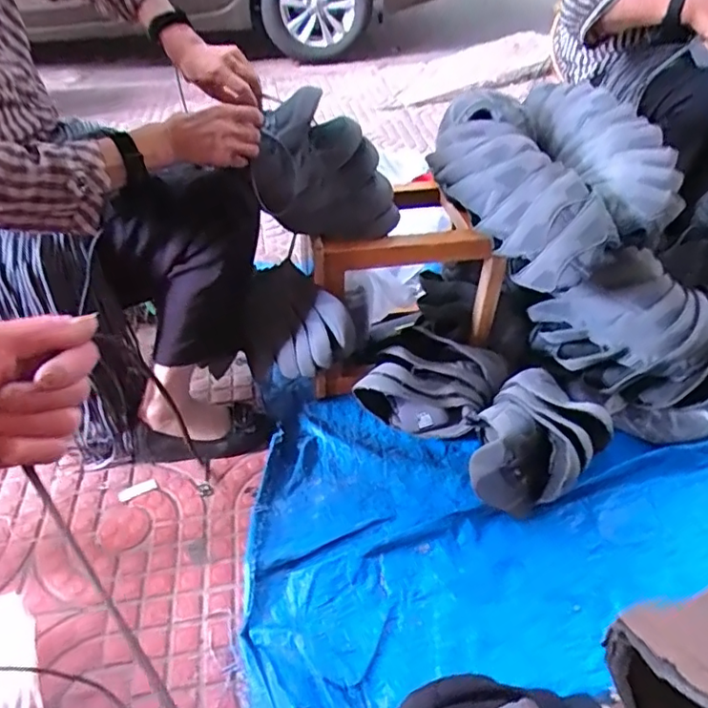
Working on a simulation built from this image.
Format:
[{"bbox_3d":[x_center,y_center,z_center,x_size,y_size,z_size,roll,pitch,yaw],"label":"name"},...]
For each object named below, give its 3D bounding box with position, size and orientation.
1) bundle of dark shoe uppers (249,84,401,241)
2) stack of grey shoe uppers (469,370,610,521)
[{"bbox_3d":[-0.047,-0.275,0.880,0.222,0.197,0.101,-17,45,-17],"label":"bundle of dark shoe uppers"},{"bbox_3d":[0.282,0.139,0.898,0.172,0.145,0.207,25,48,25],"label":"stack of grey shoe uppers"}]

